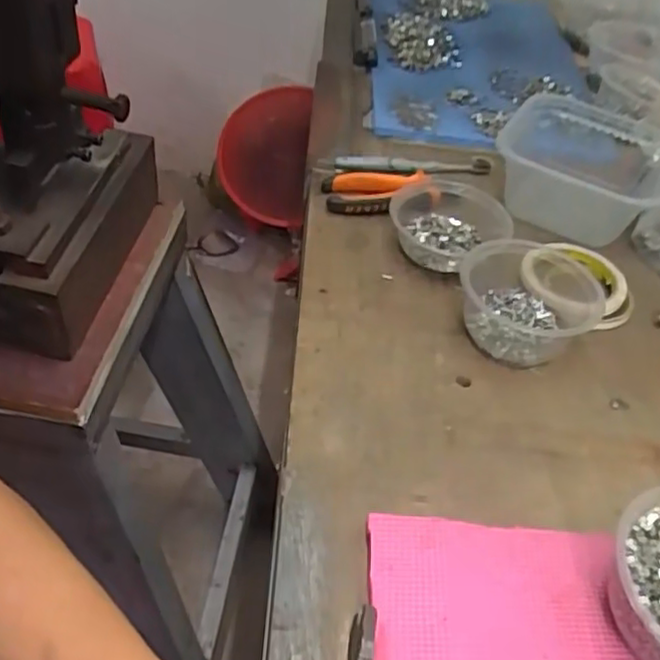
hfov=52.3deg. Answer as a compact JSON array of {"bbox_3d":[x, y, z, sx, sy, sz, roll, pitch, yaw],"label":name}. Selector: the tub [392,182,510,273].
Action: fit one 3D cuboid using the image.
[{"bbox_3d":[0.112,-0.105,0.662,0.119,0.041,0.117,3,45,-4],"label":"tub"}]

